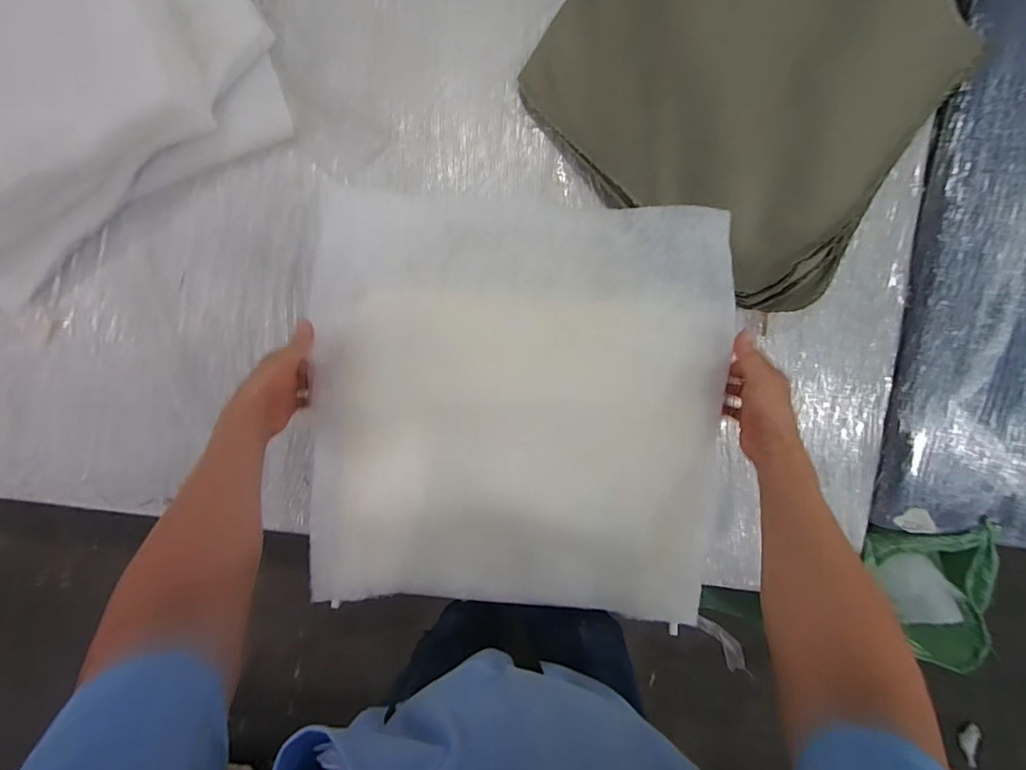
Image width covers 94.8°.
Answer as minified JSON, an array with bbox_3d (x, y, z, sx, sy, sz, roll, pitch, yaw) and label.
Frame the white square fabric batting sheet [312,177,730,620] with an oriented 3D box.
[{"bbox_3d":[0.007,0.017,0.595,0.510,0.052,0.510,2,93,3],"label":"white square fabric batting sheet"}]

